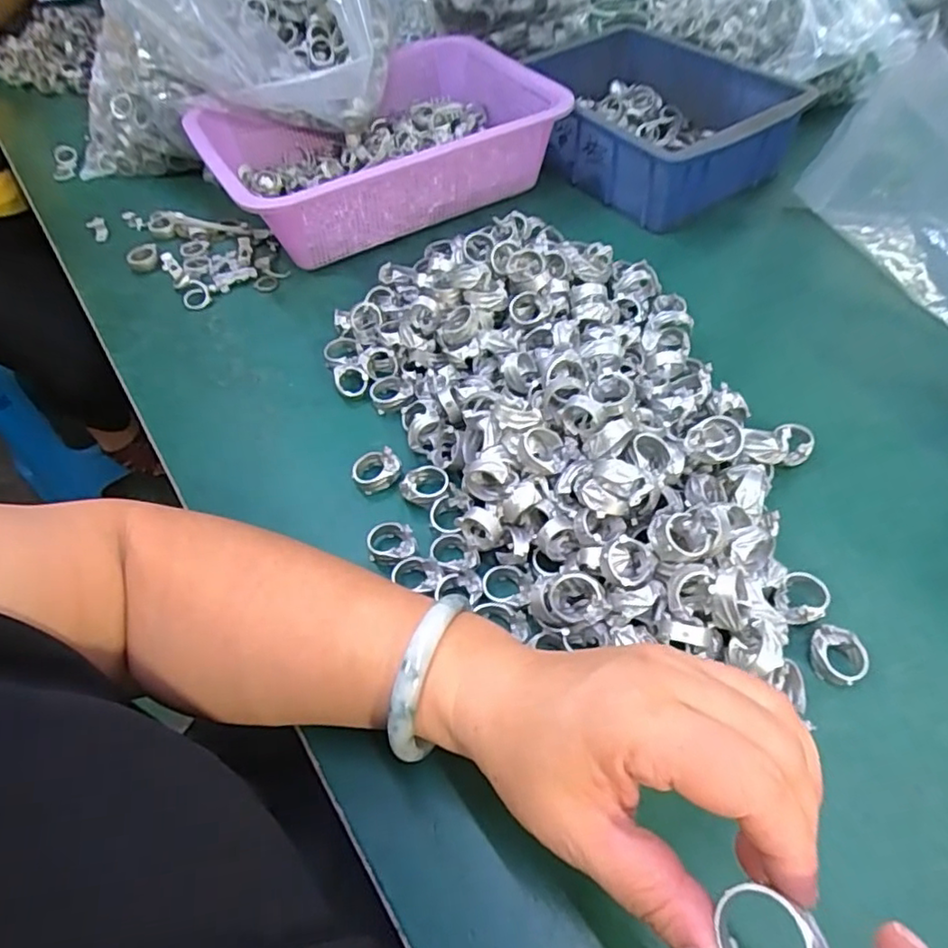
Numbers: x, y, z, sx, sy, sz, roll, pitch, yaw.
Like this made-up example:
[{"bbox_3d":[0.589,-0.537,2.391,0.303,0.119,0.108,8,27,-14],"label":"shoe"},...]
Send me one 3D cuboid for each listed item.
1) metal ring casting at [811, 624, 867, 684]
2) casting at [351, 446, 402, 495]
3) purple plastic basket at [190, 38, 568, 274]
[{"bbox_3d":[0.176,0.088,0.295,0.023,0.012,0.026,-37,58,-22],"label":"metal ring casting"},{"bbox_3d":[-0.061,-0.003,0.380,0.030,0.018,0.021,-18,53,-9],"label":"casting"},{"bbox_3d":[-0.084,-0.306,0.570,0.310,0.078,0.216,-29,55,-17],"label":"purple plastic basket"}]

